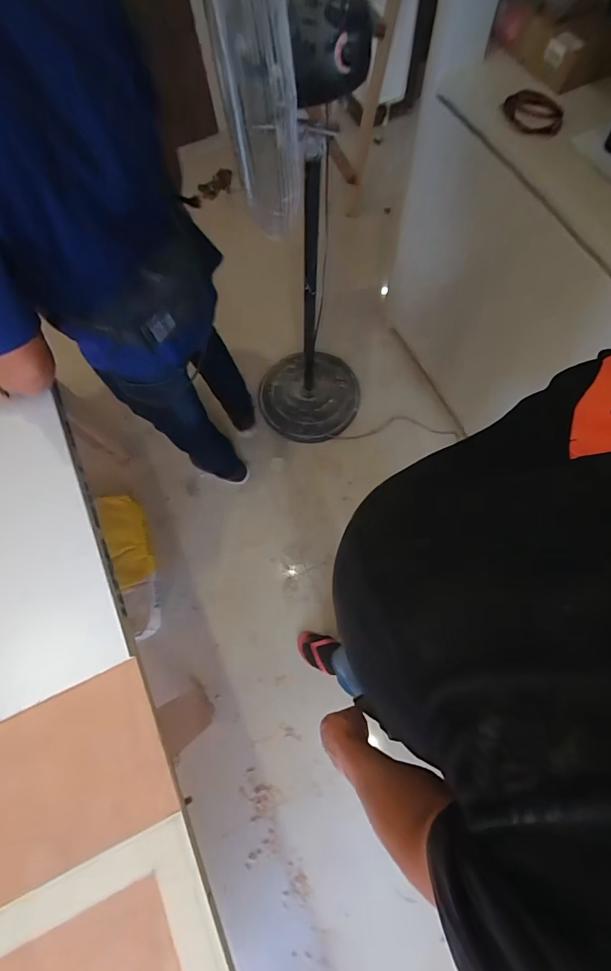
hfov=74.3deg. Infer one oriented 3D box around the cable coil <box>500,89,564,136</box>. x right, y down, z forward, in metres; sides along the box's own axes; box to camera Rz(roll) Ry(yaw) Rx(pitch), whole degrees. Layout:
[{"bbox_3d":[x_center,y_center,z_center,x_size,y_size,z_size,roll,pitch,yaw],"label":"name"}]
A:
[{"bbox_3d":[0.521,-0.848,0.920,0.132,0.044,0.080,34,75,12],"label":"cable coil"}]

